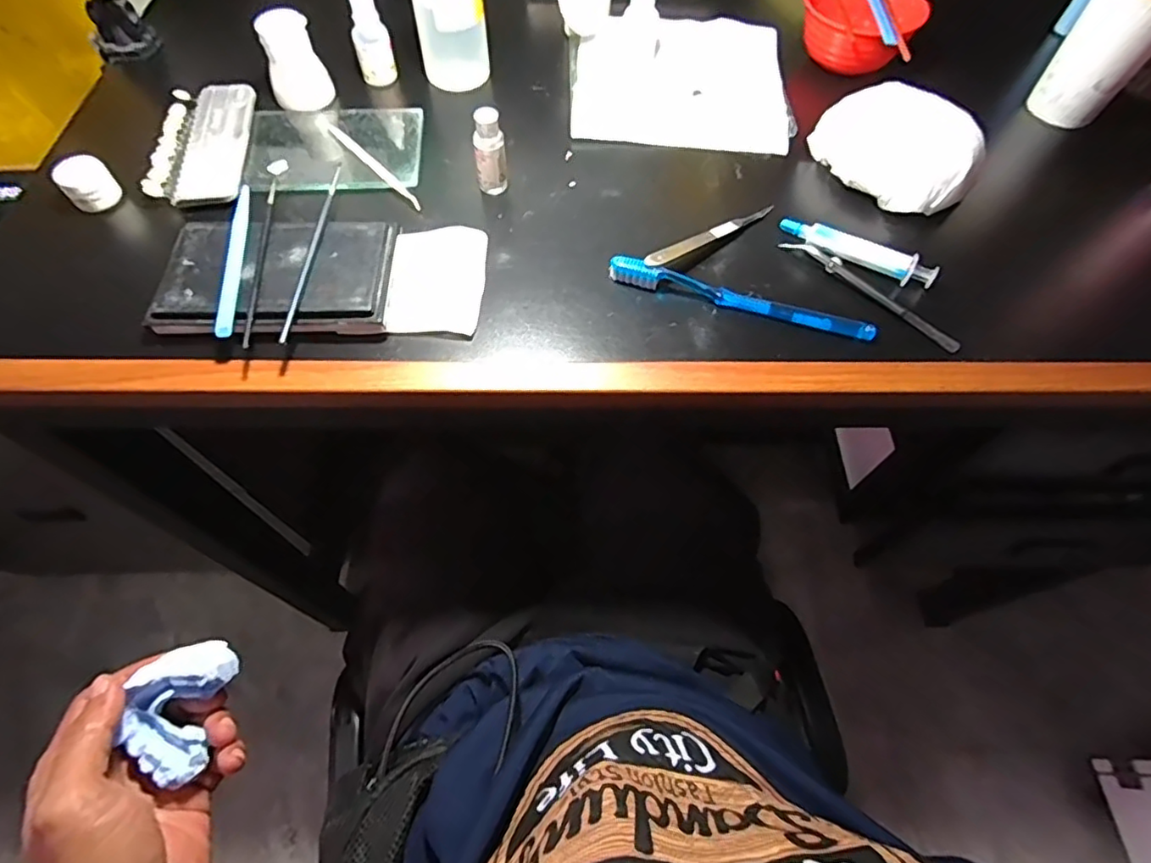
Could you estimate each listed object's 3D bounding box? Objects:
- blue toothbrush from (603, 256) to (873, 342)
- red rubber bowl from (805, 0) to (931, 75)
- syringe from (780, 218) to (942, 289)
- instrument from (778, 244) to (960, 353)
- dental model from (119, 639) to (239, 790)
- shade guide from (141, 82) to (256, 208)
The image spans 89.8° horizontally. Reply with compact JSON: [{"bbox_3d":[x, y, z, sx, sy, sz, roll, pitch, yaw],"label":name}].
[{"bbox_3d":[0.117,-0.096,0.415,0.189,0.018,0.013,17,62,7],"label":"blue toothbrush"},{"bbox_3d":[0.268,-0.387,0.554,0.109,0.053,0.105,31,65,14],"label":"red rubber bowl"},{"bbox_3d":[0.212,-0.136,0.438,0.116,0.021,0.015,28,64,13],"label":"syringe"},{"bbox_3d":[0.218,-0.106,0.426,0.016,0.011,0.143,-40,70,-21],"label":"instrument"},{"bbox_3d":[-0.215,0.145,0.311,0.042,0.026,0.064,15,62,6],"label":"dental model"},{"bbox_3d":[-0.306,-0.239,0.477,0.068,0.010,0.145,-6,62,-6],"label":"shade guide"}]

